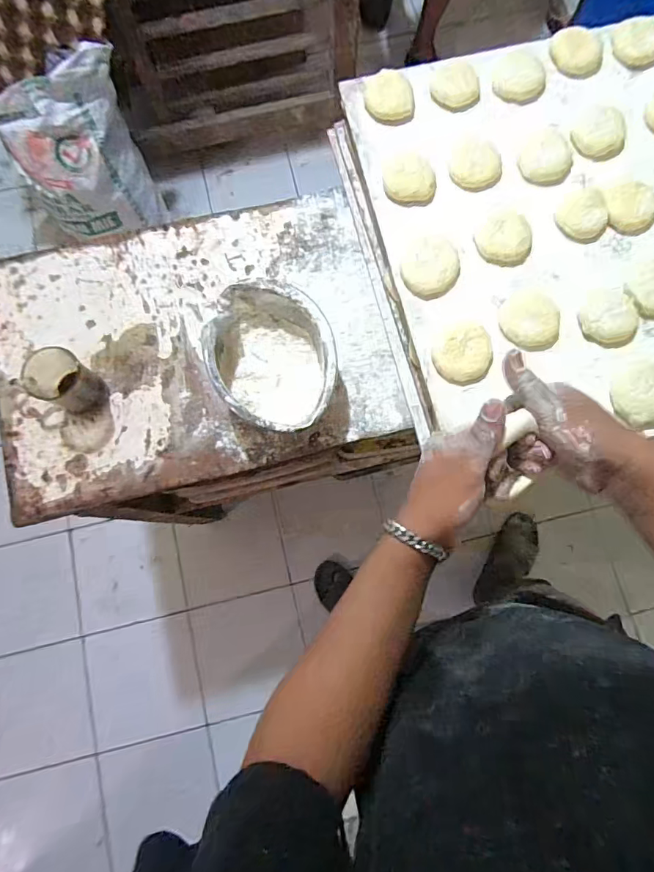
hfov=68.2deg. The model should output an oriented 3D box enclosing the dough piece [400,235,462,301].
[{"bbox_3d":[0.131,-0.215,0.611,0.072,0.016,0.073,0,80,1],"label":"dough piece"}]

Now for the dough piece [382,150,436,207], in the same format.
[{"bbox_3d":[0.108,-0.342,0.629,0.067,0.021,0.077,-2,80,0],"label":"dough piece"}]

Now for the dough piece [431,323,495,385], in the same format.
[{"bbox_3d":[0.164,-0.100,0.580,0.068,0.017,0.079,0,80,1],"label":"dough piece"}]

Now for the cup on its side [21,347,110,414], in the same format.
[{"bbox_3d":[-0.333,-0.067,0.625,0.072,0.094,0.068,25,79,6],"label":"cup on its side"}]

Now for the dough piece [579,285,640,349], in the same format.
[{"bbox_3d":[0.352,-0.150,0.597,0.068,0.013,0.076,28,82,5],"label":"dough piece"}]

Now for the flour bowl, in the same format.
[{"bbox_3d":[-0.069,-0.100,0.626,0.146,0.109,0.203,-16,78,-3],"label":"flour bowl"}]

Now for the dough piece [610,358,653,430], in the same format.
[{"bbox_3d":[0.371,-0.052,0.568,0.064,0.019,0.083,9,80,2],"label":"dough piece"}]

